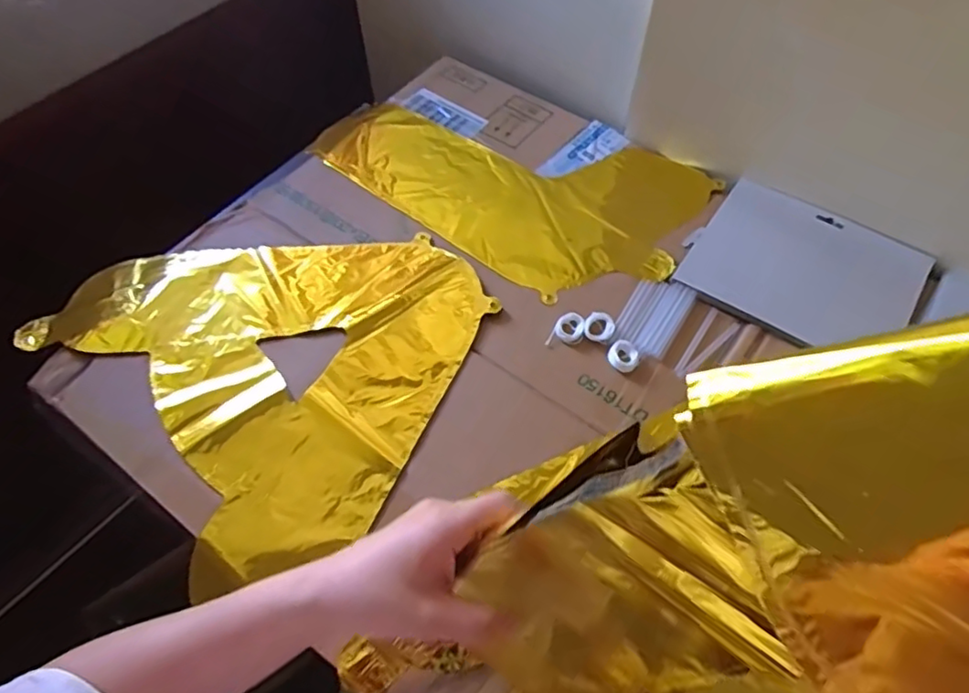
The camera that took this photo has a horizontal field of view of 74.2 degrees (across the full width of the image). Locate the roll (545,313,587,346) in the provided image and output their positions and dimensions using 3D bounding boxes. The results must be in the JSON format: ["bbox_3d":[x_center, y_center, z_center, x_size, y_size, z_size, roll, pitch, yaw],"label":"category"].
[{"bbox_3d":[0.073,-0.013,0.557,0.026,0.006,0.038,26,62,16],"label":"roll"}]

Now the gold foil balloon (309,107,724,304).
[{"bbox_3d":[0.019,-0.175,0.665,0.385,0.013,0.221,28,62,17],"label":"gold foil balloon"}]

